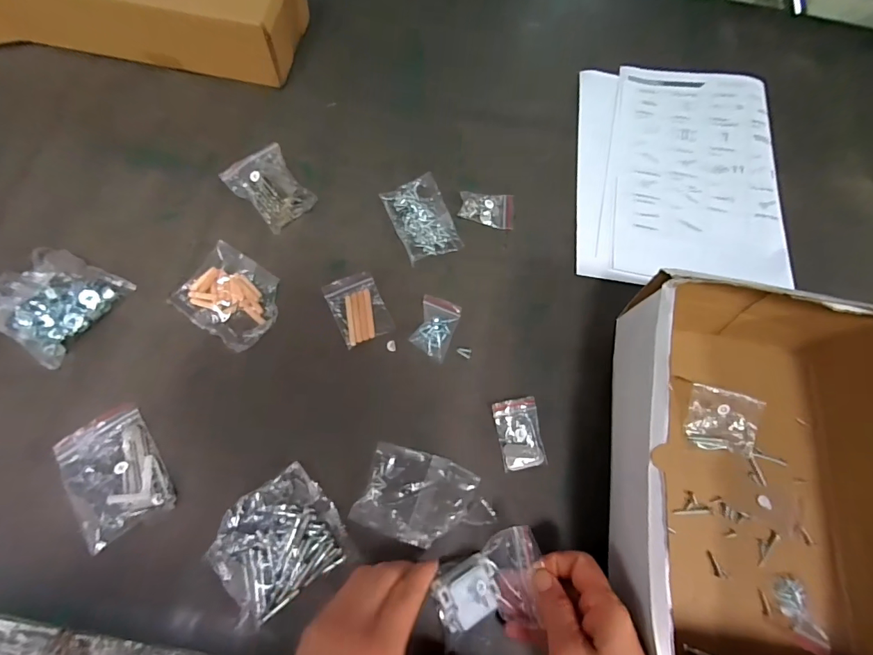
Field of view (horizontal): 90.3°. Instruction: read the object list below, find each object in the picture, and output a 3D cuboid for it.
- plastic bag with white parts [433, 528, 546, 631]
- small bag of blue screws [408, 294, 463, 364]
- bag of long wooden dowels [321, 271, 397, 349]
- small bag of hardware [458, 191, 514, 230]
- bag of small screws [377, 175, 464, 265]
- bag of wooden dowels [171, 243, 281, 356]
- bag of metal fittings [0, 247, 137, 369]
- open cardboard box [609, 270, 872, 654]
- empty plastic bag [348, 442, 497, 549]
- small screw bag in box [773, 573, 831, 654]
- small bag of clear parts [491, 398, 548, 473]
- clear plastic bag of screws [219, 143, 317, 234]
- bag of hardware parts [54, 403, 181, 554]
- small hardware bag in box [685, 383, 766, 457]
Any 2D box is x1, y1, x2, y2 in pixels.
[{"bbox_3d":[0.038,0.189,0.329,0.074,0.033,0.065,-3,70,-4],"label":"plastic bag with white parts"},{"bbox_3d":[-0.002,-0.001,0.412,0.036,0.009,0.054,20,70,5],"label":"small bag of blue screws"},{"bbox_3d":[-0.075,-0.019,0.416,0.048,0.004,0.067,-23,73,-11],"label":"bag of long wooden dowels"},{"bbox_3d":[0.054,-0.124,0.463,0.057,0.017,0.035,6,70,-1],"label":"small bag of hardware"},{"bbox_3d":[-0.016,-0.113,0.451,0.056,0.015,0.090,-20,72,-10],"label":"bag of small screws"},{"bbox_3d":[-0.191,-0.029,0.410,0.090,0.012,0.077,32,72,9],"label":"bag of wooden dowels"},{"bbox_3d":[-0.348,-0.027,0.388,0.082,0.040,0.095,29,71,8],"label":"bag of metal fittings"},{"bbox_3d":[0.254,0.116,0.338,0.214,0.093,0.293,9,70,1],"label":"open cardboard box"},{"bbox_3d":[-0.007,0.141,0.356,0.108,0.023,0.067,19,70,4],"label":"empty plastic bag"},{"bbox_3d":[0.290,0.228,0.345,0.028,0.011,0.053,0,70,-3],"label":"small screw bag in box"},{"bbox_3d":[0.074,0.093,0.381,0.038,0.013,0.060,-10,71,-6],"label":"small bag of clear parts"},{"bbox_3d":[-0.172,-0.150,0.447,0.064,0.027,0.092,-42,77,-16],"label":"clear plastic bag of screws"},{"bbox_3d":[-0.264,0.116,0.349,0.065,0.028,0.103,-34,75,-14],"label":"bag of hardware parts"},{"bbox_3d":[0.259,0.083,0.392,0.060,0.017,0.054,8,92,12],"label":"small hardware bag in box"}]

